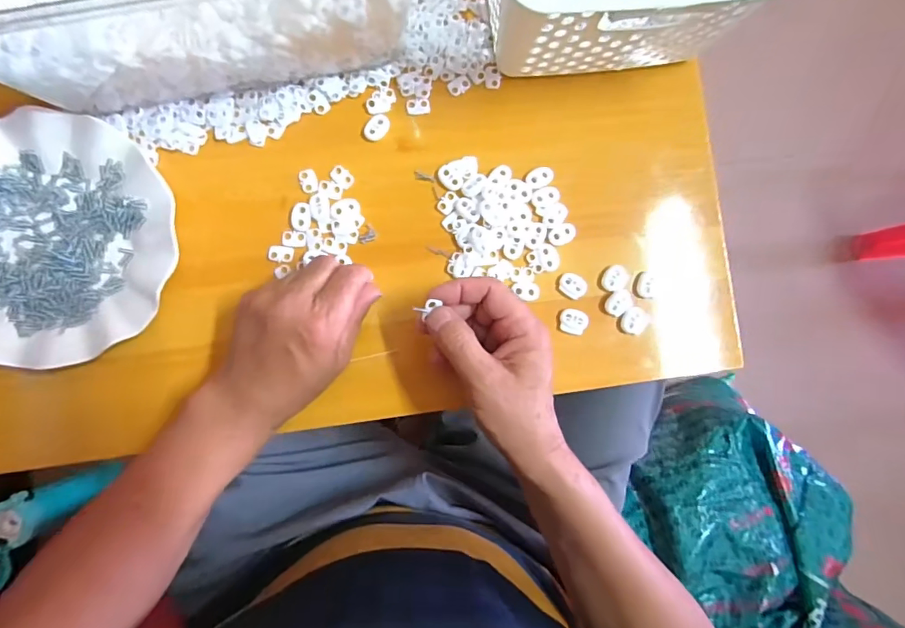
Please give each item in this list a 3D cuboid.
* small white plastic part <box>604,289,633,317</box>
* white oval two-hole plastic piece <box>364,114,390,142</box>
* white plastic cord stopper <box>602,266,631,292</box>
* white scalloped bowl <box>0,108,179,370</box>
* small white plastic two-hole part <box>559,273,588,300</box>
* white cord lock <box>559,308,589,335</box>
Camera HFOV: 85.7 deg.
[{"bbox_3d":[0.136,-0.009,0.398,0.022,0.006,0.017,-43,91,-6],"label":"small white plastic part"},{"bbox_3d":[-0.061,-0.150,0.394,0.024,0.004,0.015,-45,91,-6],"label":"white oval two-hole plastic piece"},{"bbox_3d":[0.134,-0.029,0.400,0.022,0.005,0.020,0,87,-4],"label":"white plastic cord stopper"},{"bbox_3d":[-0.298,-0.054,0.363,0.176,0.024,0.180,0,87,-4],"label":"white scalloped bowl"},{"bbox_3d":[0.098,-0.023,0.398,0.022,0.005,0.018,32,85,-2],"label":"small white plastic two-hole part"},{"bbox_3d":[0.098,0.006,0.396,0.022,0.005,0.020,0,87,-4],"label":"white cord lock"}]

